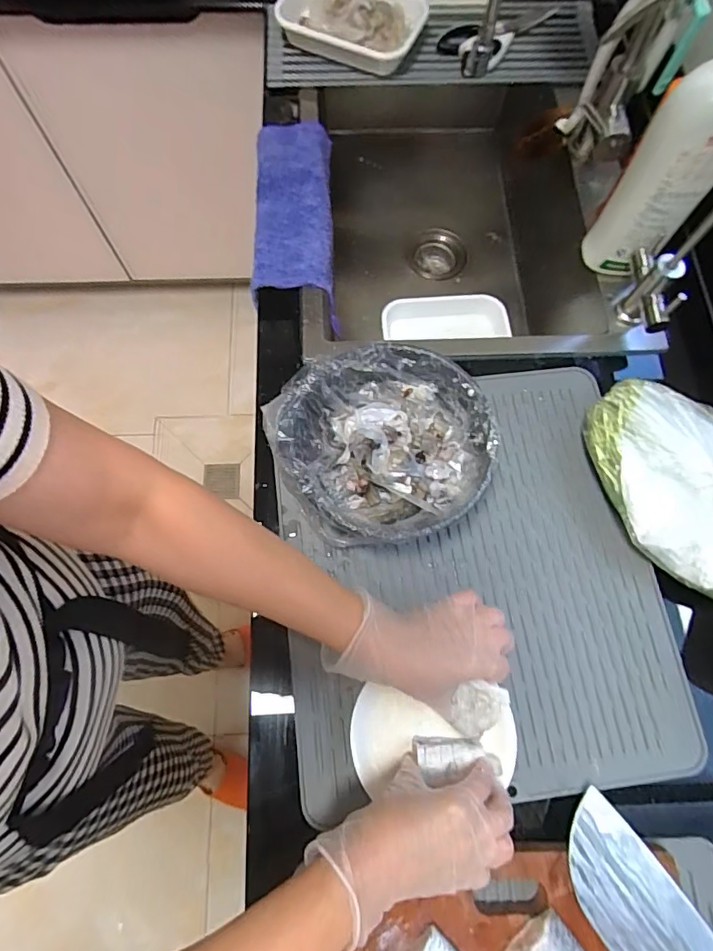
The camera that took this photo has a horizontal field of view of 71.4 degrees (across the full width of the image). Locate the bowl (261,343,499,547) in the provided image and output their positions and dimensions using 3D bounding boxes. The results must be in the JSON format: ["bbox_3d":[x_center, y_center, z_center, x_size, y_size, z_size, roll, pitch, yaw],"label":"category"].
[{"bbox_3d":[0.029,-0.029,0.526,0.206,0.085,0.203,0,72,0],"label":"bowl"}]

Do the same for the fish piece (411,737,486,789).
[{"bbox_3d":[0.085,0.259,0.452,0.065,0.024,0.031,2,72,0],"label":"fish piece"}]

